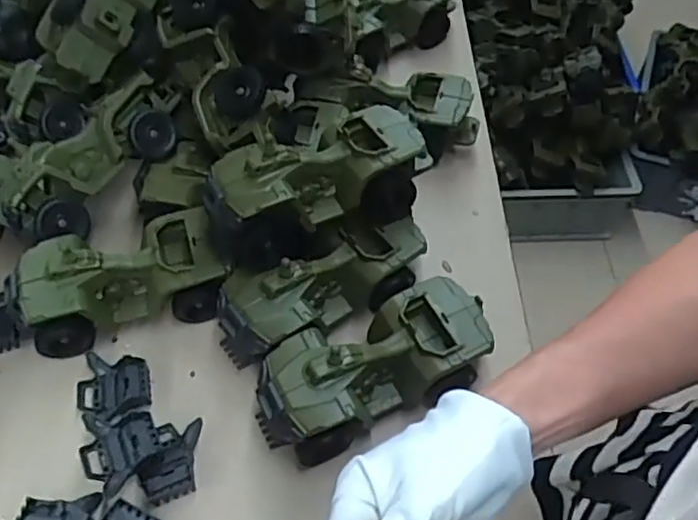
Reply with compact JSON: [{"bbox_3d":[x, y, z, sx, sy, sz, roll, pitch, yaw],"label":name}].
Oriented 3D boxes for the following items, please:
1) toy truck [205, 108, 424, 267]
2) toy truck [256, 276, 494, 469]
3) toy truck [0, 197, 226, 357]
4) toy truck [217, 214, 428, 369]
[{"bbox_3d":[-0.029,-0.063,0.562,0.183,0.074,0.086,-22,58,-18],"label":"toy truck"},{"bbox_3d":[0.018,0.086,0.531,0.187,0.078,0.081,-22,57,-17],"label":"toy truck"},{"bbox_3d":[-0.223,0.012,0.577,0.220,0.080,0.113,-15,55,-13],"label":"toy truck"},{"bbox_3d":[-0.020,0.028,0.572,0.184,0.079,0.072,-23,57,-18],"label":"toy truck"}]

